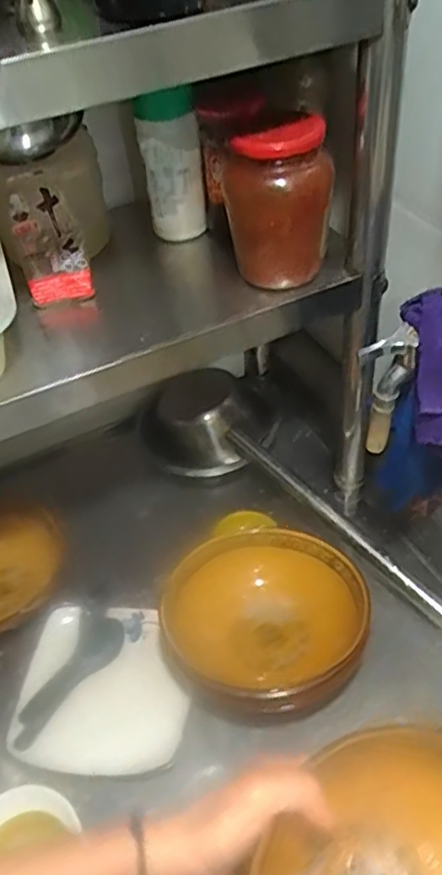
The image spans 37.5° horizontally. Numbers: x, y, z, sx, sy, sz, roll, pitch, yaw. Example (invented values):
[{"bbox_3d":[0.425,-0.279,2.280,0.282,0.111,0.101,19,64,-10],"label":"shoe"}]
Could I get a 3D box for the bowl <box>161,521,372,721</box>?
[{"bbox_3d":[0.042,0.191,0.688,0.207,0.067,0.188,0,46,6],"label":"bowl"}]

